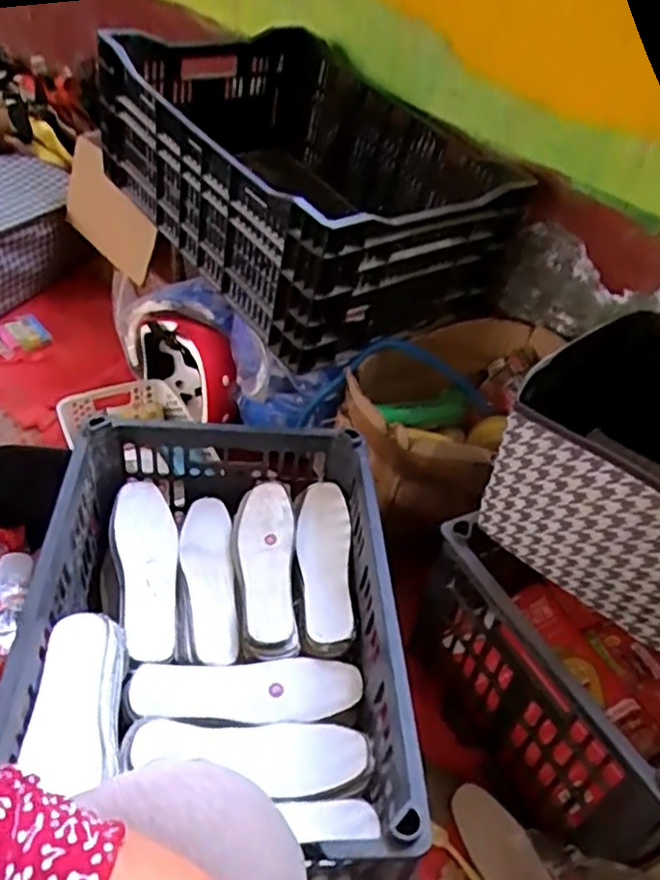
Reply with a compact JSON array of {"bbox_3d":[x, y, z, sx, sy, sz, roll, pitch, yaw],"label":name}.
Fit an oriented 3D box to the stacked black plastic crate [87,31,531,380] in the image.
[{"bbox_3d":[-0.042,-0.401,1.044,0.438,0.277,0.552,-24,50,-31],"label":"stacked black plastic crate"}]

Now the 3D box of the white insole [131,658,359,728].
[{"bbox_3d":[-0.085,0.257,0.701,0.229,0.009,0.068,0,42,-9],"label":"white insole"}]

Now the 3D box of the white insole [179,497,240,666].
[{"bbox_3d":[-0.144,0.157,0.805,0.059,0.018,0.227,-2,42,-11],"label":"white insole"}]

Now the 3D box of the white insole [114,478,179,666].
[{"bbox_3d":[-0.208,0.141,0.787,0.067,0.021,0.229,-7,43,-17],"label":"white insole"}]

